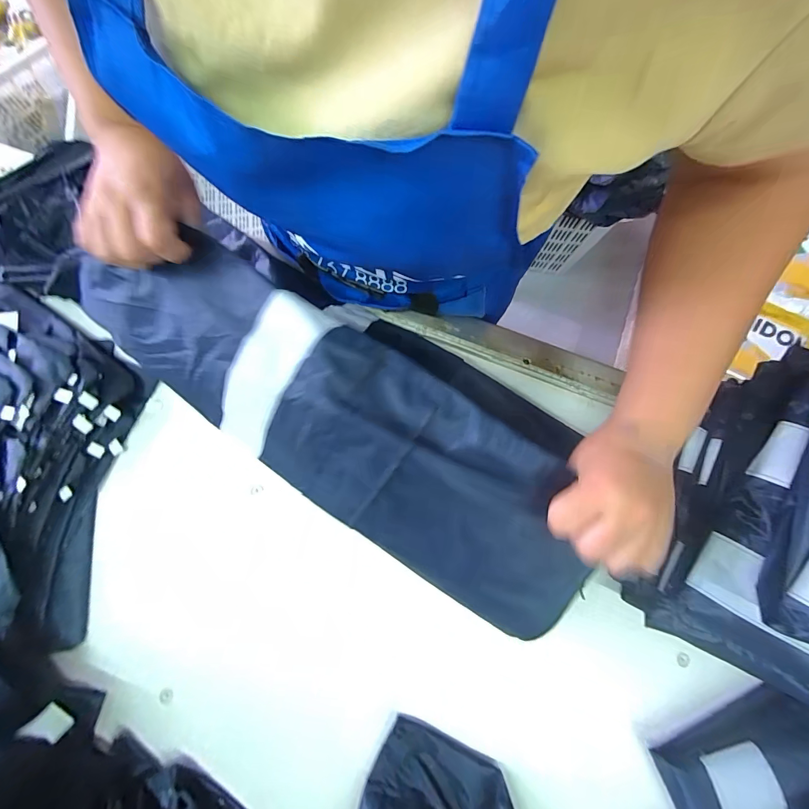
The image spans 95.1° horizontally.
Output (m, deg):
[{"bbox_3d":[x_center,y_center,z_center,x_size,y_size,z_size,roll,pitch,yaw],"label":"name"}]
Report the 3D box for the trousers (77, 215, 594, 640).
[{"bbox_3d":[-0.067,-0.007,0.314,0.518,0.040,0.182,33,108,4],"label":"trousers"}]

